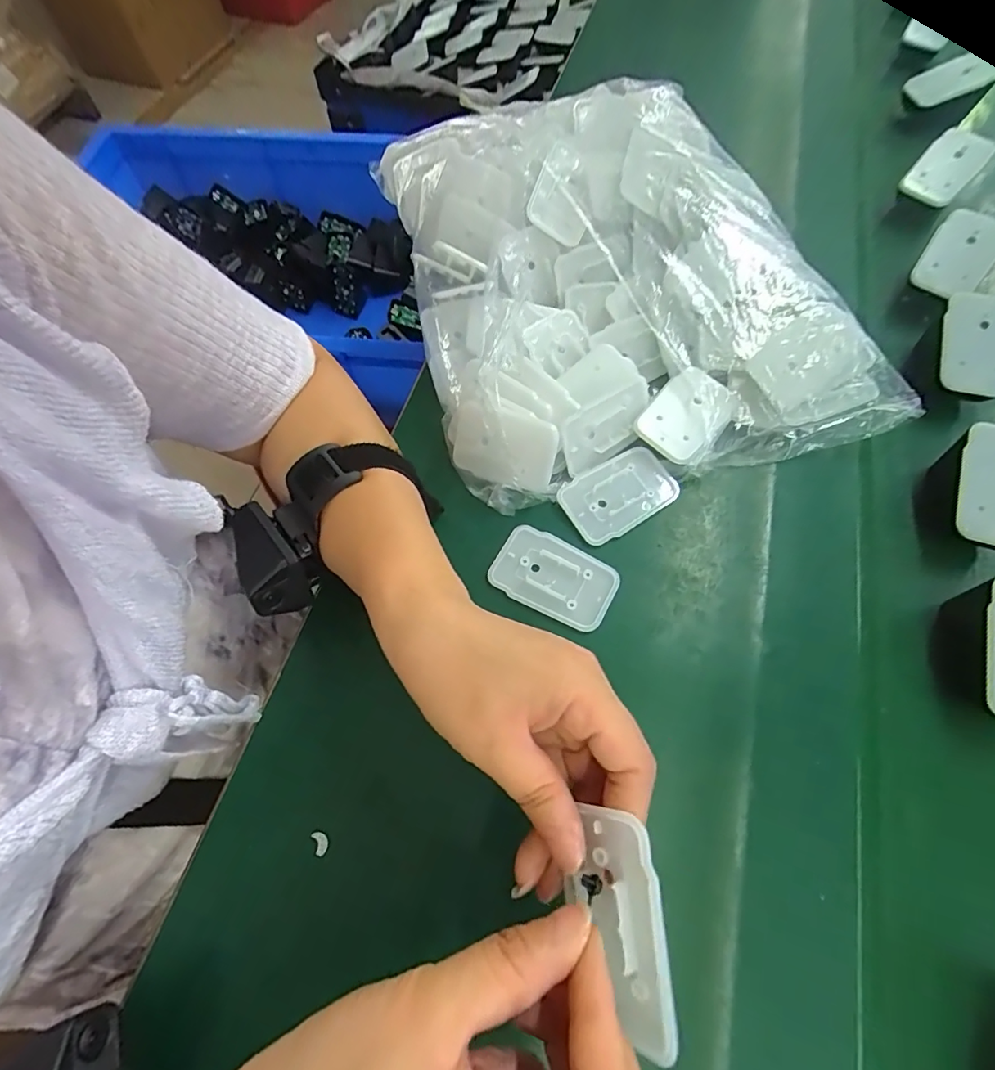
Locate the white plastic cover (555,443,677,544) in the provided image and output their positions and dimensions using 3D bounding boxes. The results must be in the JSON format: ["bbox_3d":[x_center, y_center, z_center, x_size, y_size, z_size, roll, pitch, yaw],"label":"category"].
[{"bbox_3d":[0.075,-0.025,0.308,0.068,0.005,0.044,-28,68,-10],"label":"white plastic cover"}]

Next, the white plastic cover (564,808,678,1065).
[{"bbox_3d":[0.041,0.131,0.170,0.034,0.008,0.066,-16,67,40],"label":"white plastic cover"}]

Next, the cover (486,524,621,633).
[{"bbox_3d":[0.032,0.024,0.289,0.069,0.004,0.045,26,70,13],"label":"cover"}]

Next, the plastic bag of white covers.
[{"bbox_3d":[0.076,-0.181,0.338,0.262,0.074,0.295,-11,66,-2],"label":"plastic bag of white covers"}]

